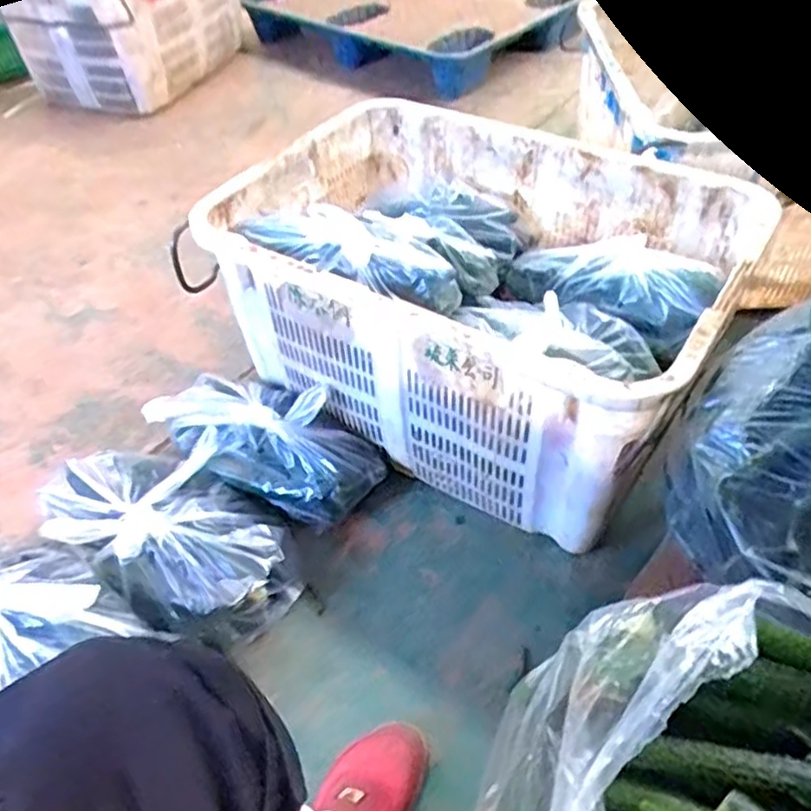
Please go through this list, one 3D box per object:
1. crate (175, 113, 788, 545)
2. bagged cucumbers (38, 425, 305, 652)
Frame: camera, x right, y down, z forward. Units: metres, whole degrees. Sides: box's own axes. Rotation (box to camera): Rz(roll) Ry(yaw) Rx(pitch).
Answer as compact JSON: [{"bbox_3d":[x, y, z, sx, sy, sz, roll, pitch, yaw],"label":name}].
[{"bbox_3d":[0.104,-0.160,1.006,0.668,0.298,0.474,28,54,26],"label":"crate"},{"bbox_3d":[-0.307,0.170,0.912,0.343,0.137,0.214,26,53,25],"label":"bagged cucumbers"}]

